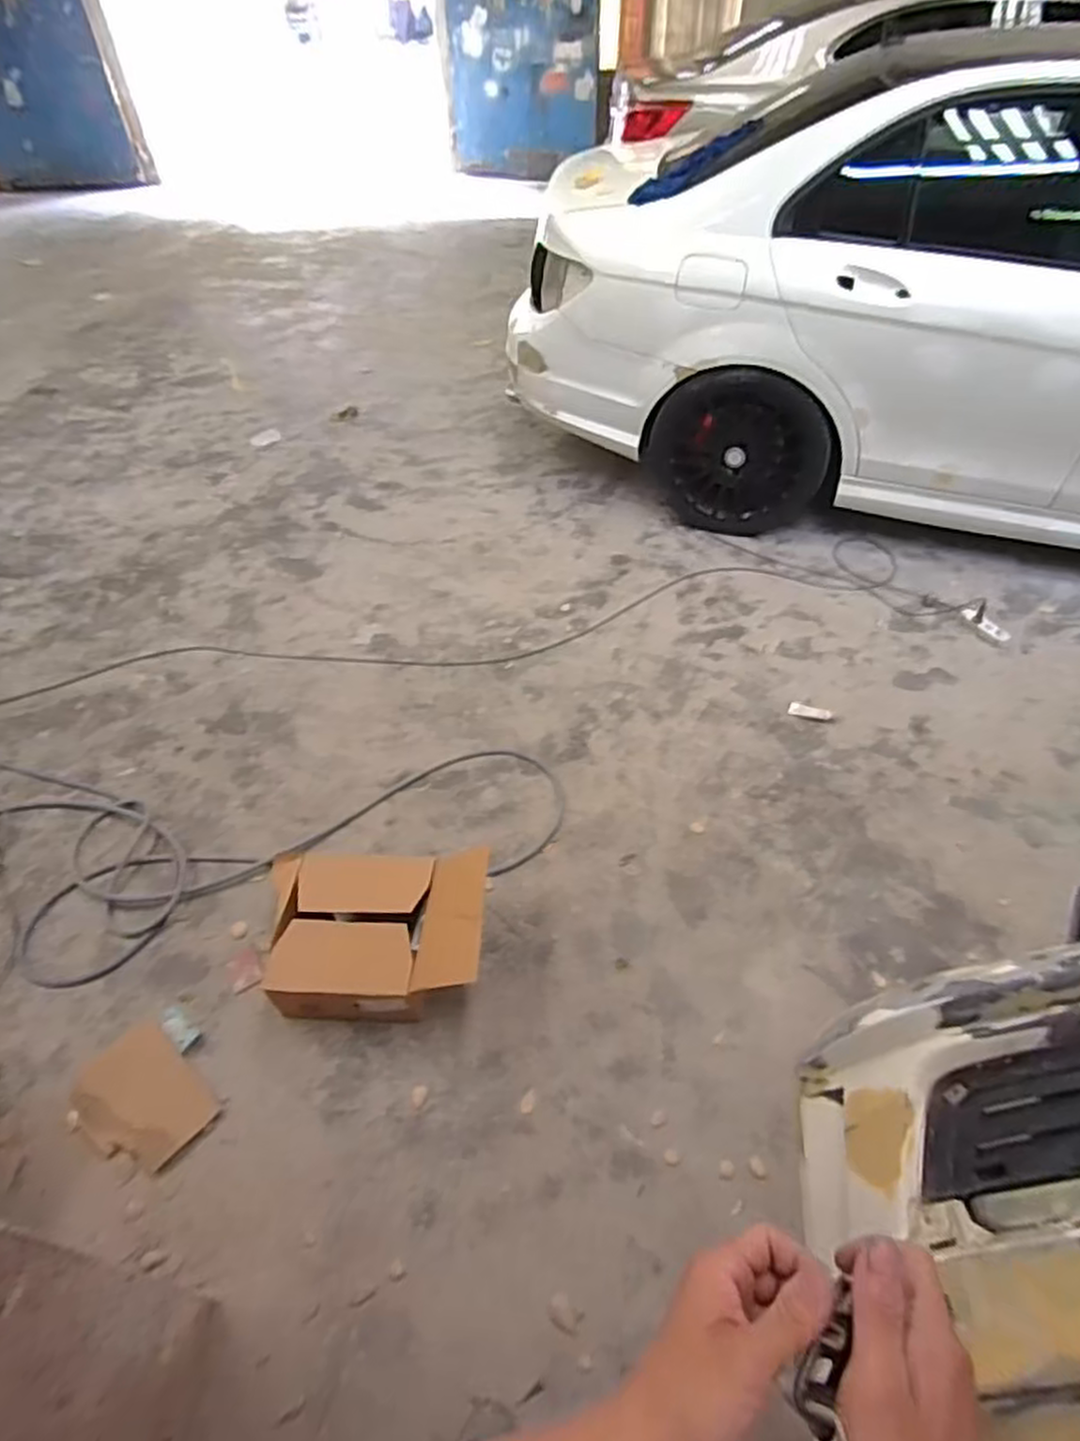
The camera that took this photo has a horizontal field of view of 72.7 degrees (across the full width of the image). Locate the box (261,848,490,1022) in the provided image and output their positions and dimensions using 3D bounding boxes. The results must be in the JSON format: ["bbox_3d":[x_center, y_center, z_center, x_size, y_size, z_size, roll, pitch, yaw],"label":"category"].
[{"bbox_3d":[-0.381,0.436,1.672,0.532,0.307,0.382,-1,47,1],"label":"box"}]

